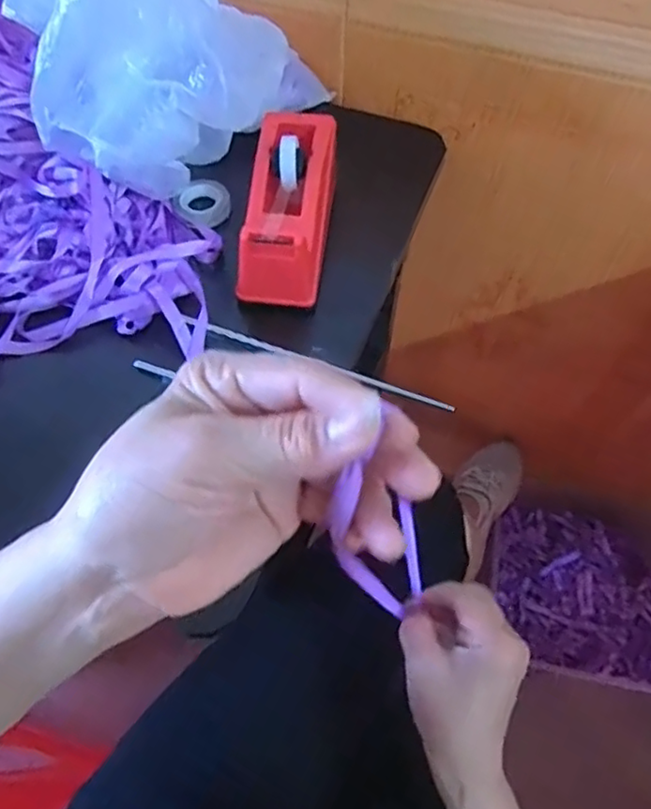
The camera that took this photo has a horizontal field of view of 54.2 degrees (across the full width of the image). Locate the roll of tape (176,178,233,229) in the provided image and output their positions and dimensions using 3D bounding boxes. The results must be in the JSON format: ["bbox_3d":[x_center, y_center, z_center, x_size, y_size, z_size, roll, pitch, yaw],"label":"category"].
[{"bbox_3d":[-0.104,-0.172,0.546,0.043,0.012,0.044,0,59,0],"label":"roll of tape"}]

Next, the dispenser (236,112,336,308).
[{"bbox_3d":[-0.028,-0.154,0.503,0.063,0.073,0.155,6,59,4],"label":"dispenser"}]

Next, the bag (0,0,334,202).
[{"bbox_3d":[-0.105,-0.284,0.504,0.265,0.162,0.152,-32,64,-18],"label":"bag"}]

